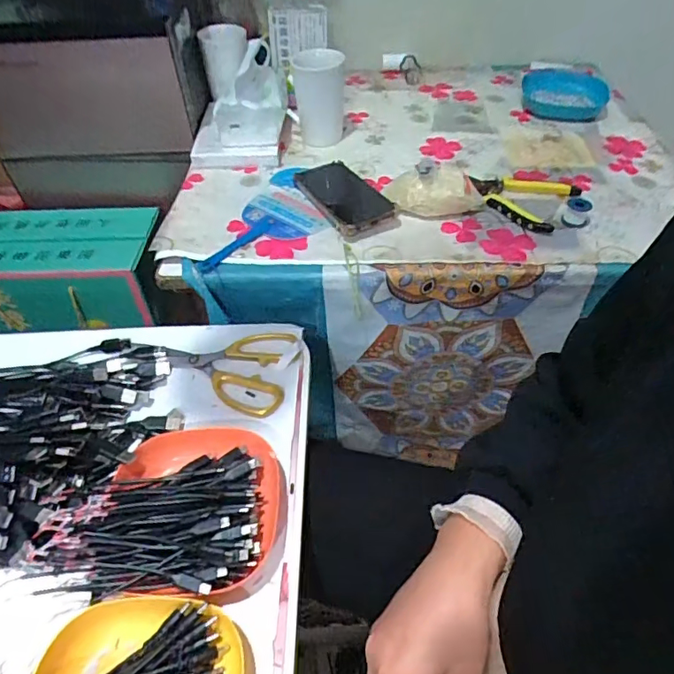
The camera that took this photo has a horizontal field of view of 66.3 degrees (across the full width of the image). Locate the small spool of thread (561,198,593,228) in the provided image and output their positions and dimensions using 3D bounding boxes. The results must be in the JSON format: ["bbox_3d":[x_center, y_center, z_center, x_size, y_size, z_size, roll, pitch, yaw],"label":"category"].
[{"bbox_3d":[0.301,-0.155,0.645,0.032,0.023,0.036,19,52,18],"label":"small spool of thread"}]

